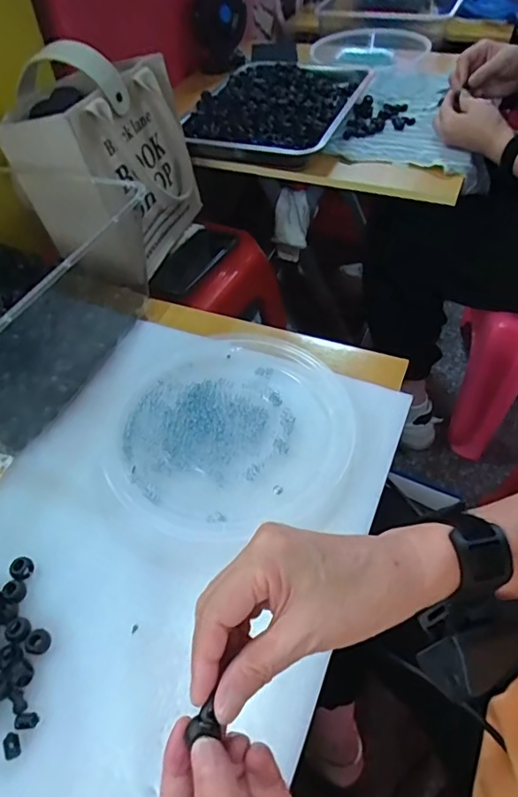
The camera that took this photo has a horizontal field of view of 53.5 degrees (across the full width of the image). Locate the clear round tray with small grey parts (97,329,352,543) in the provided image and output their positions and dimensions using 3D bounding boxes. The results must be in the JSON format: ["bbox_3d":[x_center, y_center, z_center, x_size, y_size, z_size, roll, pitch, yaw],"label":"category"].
[{"bbox_3d":[-0.030,0.027,0.525,0.239,0.016,0.242,-1,49,1],"label":"clear round tray with small grey parts"}]

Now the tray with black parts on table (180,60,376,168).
[{"bbox_3d":[0.030,-0.500,0.880,0.253,0.055,0.328,18,52,17],"label":"tray with black parts on table"}]

